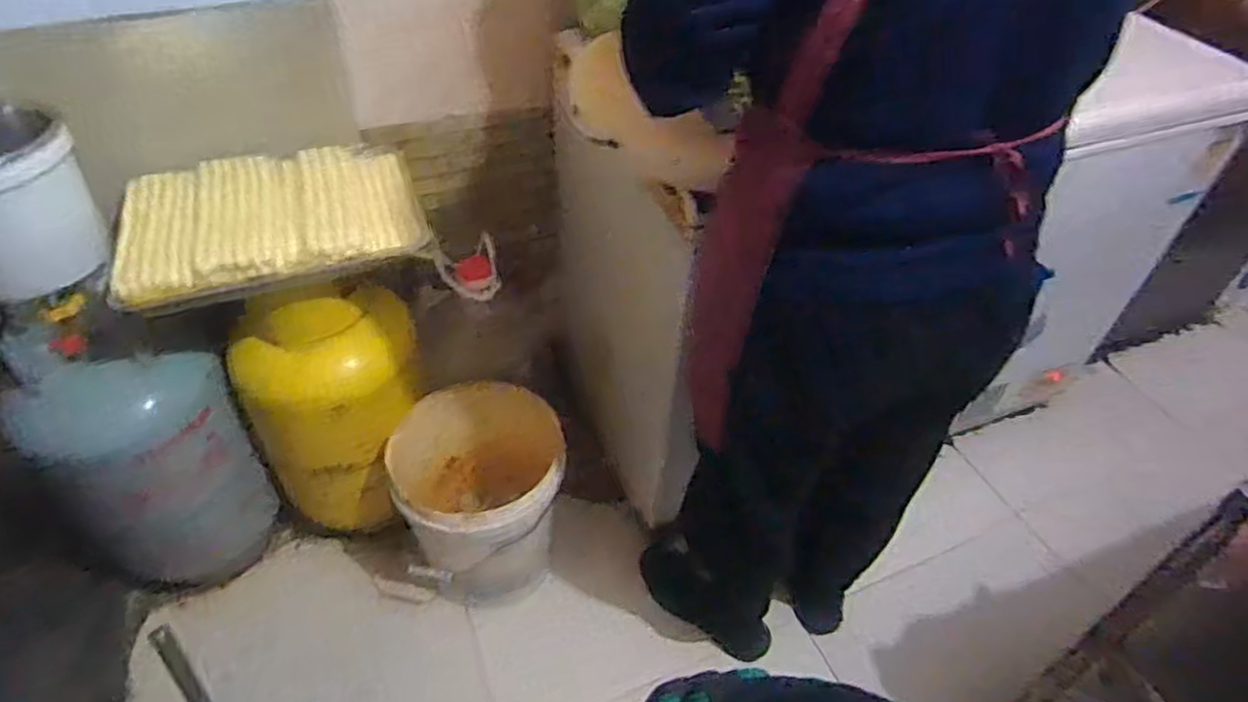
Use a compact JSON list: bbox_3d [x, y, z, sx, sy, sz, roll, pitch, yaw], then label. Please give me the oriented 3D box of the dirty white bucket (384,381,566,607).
[{"bbox_3d":[-0.276,0.270,1.416,0.299,0.343,0.365,-13,47,-16],"label":"dirty white bucket"}]

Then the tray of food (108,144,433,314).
[{"bbox_3d":[-0.538,-0.209,1.120,0.425,0.050,0.334,-13,47,-16],"label":"tray of food"}]

